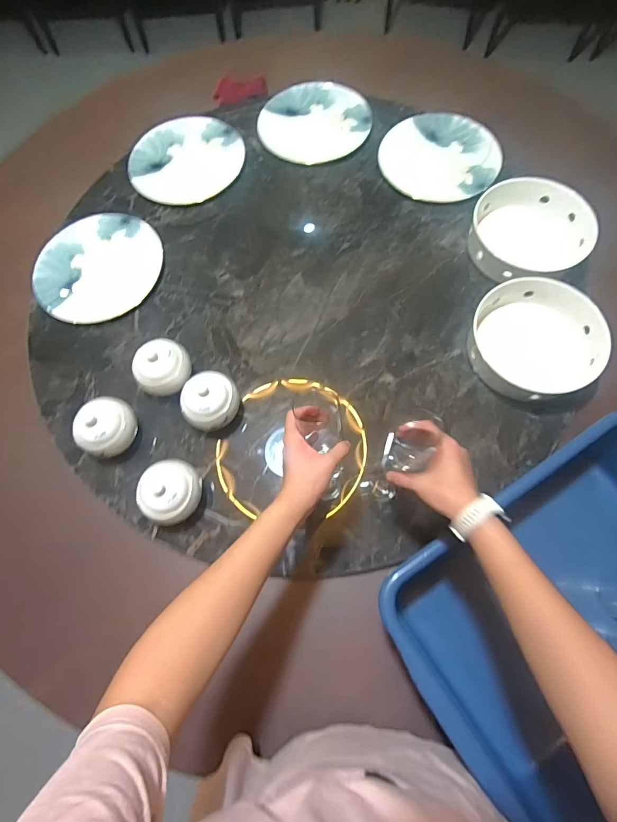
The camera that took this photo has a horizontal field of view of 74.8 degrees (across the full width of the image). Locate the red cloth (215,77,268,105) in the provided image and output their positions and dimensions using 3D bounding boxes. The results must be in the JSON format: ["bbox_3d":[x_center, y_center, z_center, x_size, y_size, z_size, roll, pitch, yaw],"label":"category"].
[{"bbox_3d":[-0.183,-0.868,1.095,0.140,0.025,0.073,-2,71,1],"label":"red cloth"}]

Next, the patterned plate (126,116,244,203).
[{"bbox_3d":[-0.305,-0.624,0.989,0.265,0.019,0.250,-1,71,2],"label":"patterned plate"}]

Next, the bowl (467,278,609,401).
[{"bbox_3d":[0.435,-0.139,0.771,0.228,0.067,0.236,-1,71,2],"label":"bowl"}]

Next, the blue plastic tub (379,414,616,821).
[{"bbox_3d":[0.413,0.306,0.620,0.502,0.218,0.405,-33,67,-7],"label":"blue plastic tub"}]

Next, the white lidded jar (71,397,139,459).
[{"bbox_3d":[-0.369,0.030,0.728,0.092,0.086,0.098,-3,67,6],"label":"white lidded jar"}]

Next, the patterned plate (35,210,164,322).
[{"bbox_3d":[-0.470,-0.325,0.895,0.279,0.016,0.279,-1,71,2],"label":"patterned plate"}]

